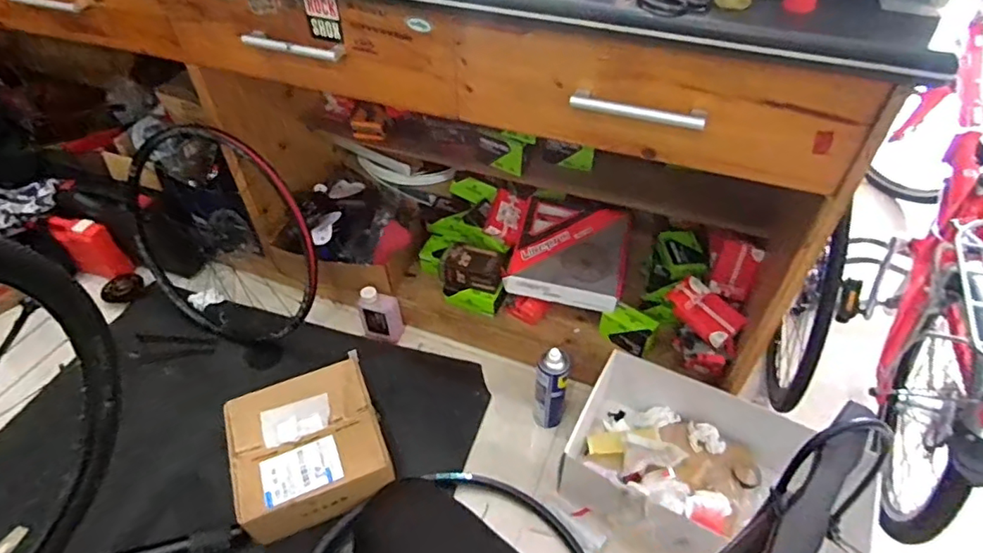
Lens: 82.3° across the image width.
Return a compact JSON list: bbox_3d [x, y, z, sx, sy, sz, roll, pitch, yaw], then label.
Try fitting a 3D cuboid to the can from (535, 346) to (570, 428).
[{"bbox_3d":[0.122,0.238,1.156,0.065,0.241,0.064,5,47,6],"label":"can"}]

